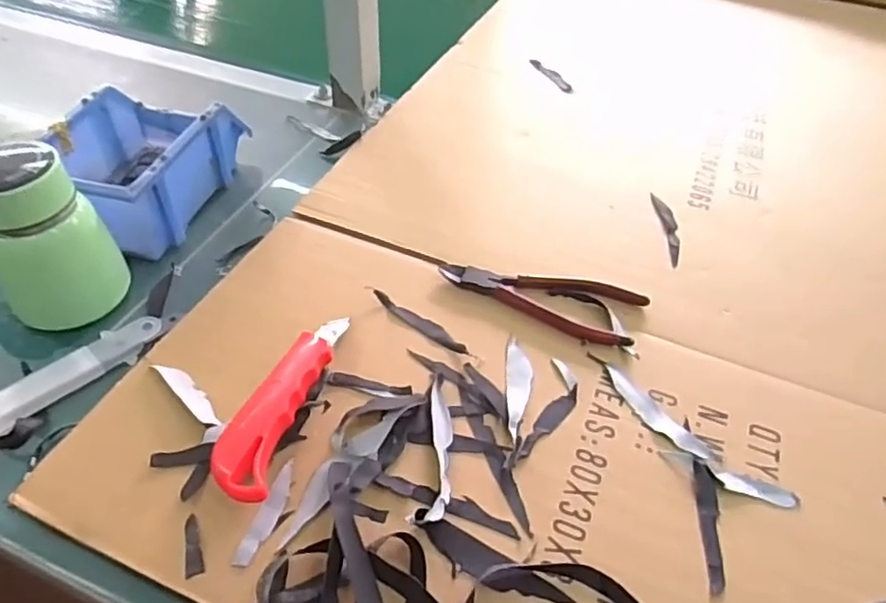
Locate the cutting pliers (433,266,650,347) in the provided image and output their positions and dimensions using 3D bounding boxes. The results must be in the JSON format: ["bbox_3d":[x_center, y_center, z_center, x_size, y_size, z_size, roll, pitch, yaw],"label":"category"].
[{"bbox_3d":[0.077,-0.008,0.491,0.153,0.009,0.060,16,48,12],"label":"cutting pliers"}]

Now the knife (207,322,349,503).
[{"bbox_3d":[-0.103,0.059,0.410,0.038,0.026,0.152,11,47,8],"label":"knife"}]

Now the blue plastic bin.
[{"bbox_3d":[-0.266,-0.120,0.556,0.116,0.075,0.185,11,47,8],"label":"blue plastic bin"}]

